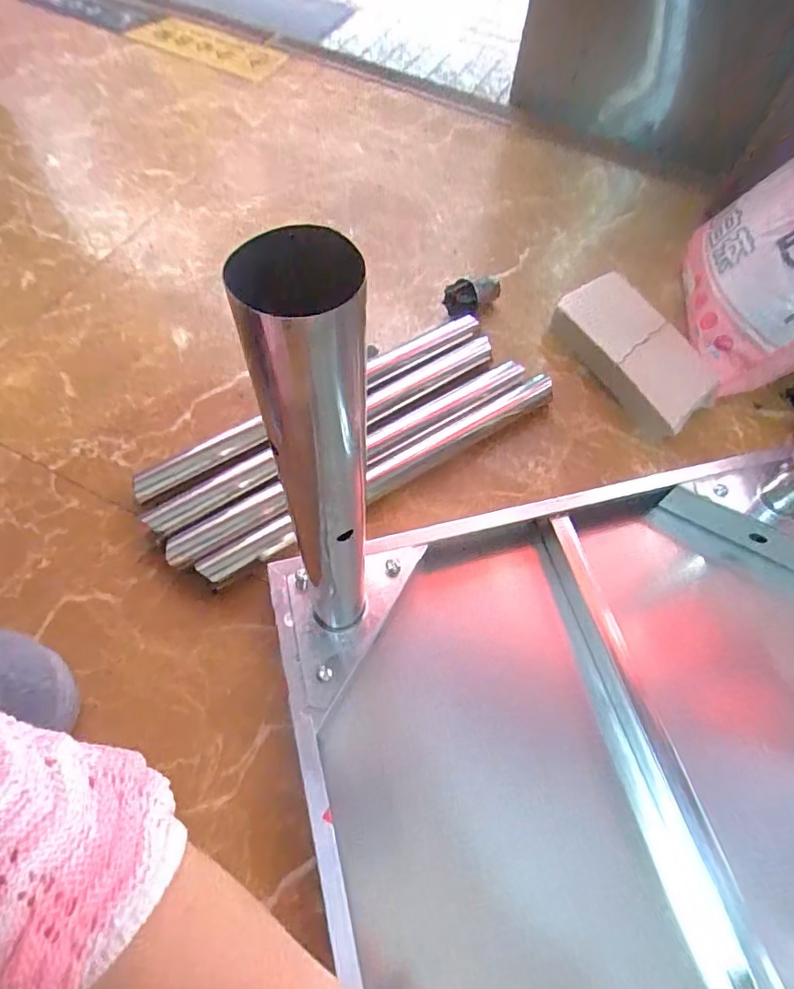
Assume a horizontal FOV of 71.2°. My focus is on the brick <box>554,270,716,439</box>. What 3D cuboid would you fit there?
[{"bbox_3d":[0.244,-0.143,0.577,0.091,0.048,0.178,-22,65,-14],"label":"brick"}]

